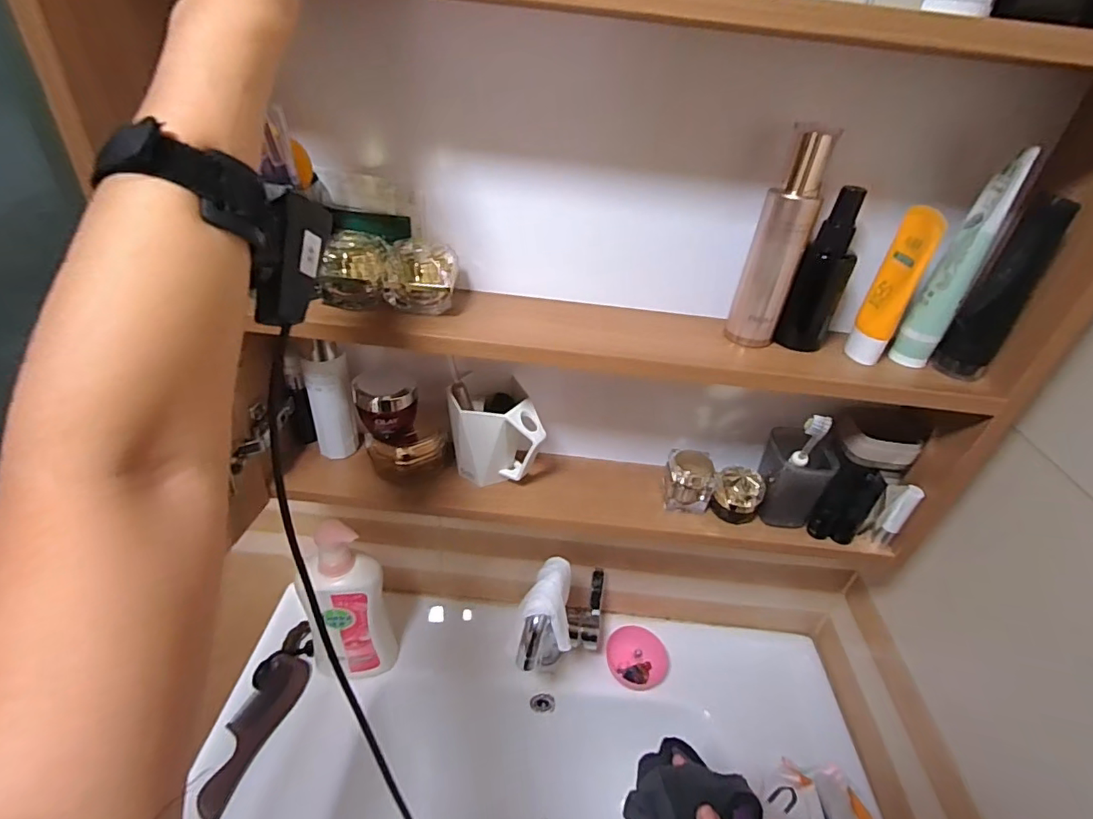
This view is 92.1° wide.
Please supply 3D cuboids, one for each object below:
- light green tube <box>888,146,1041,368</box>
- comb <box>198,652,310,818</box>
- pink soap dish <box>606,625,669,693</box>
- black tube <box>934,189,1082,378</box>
[{"bbox_3d":[0.332,-0.114,0.426,0.031,0.169,0.039,31,42,31],"label":"light green tube"},{"bbox_3d":[-0.367,0.397,0.660,0.050,0.010,0.187,30,34,-6],"label":"comb"},{"bbox_3d":[0.135,0.366,0.779,0.090,0.020,0.084,-2,36,-11],"label":"pink soap dish"},{"bbox_3d":[0.369,-0.094,0.428,0.037,0.145,0.029,31,42,31],"label":"black tube"}]

